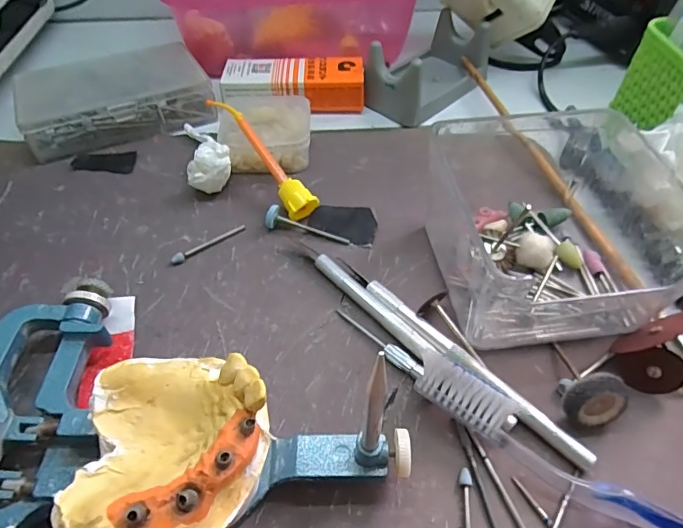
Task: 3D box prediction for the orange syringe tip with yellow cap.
[{"bbox_3d":[-0.046,-0.062,0.265,0.016,0.014,0.088,-31,73,-24],"label":"orange syringe tip with yellow cap"}]

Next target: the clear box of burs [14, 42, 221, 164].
[{"bbox_3d":[-0.149,-0.116,0.314,0.114,0.030,0.083,-17,53,-15],"label":"clear box of burs"}]

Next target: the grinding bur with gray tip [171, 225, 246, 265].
[{"bbox_3d":[-0.070,-0.012,0.246,0.042,0.005,0.005,-32,58,-25],"label":"grinding bur with gray tip"}]

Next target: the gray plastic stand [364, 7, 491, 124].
[{"bbox_3d":[0.064,-0.143,0.337,0.052,0.036,0.101,35,58,24],"label":"gray plastic stand"}]

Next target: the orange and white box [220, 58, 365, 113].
[{"bbox_3d":[-0.033,-0.127,0.329,0.096,0.026,0.036,-3,51,-4],"label":"orange and white box"}]

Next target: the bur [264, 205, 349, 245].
[{"bbox_3d":[-0.018,-0.022,0.250,0.045,0.013,0.009,9,51,6],"label":"bur"}]

